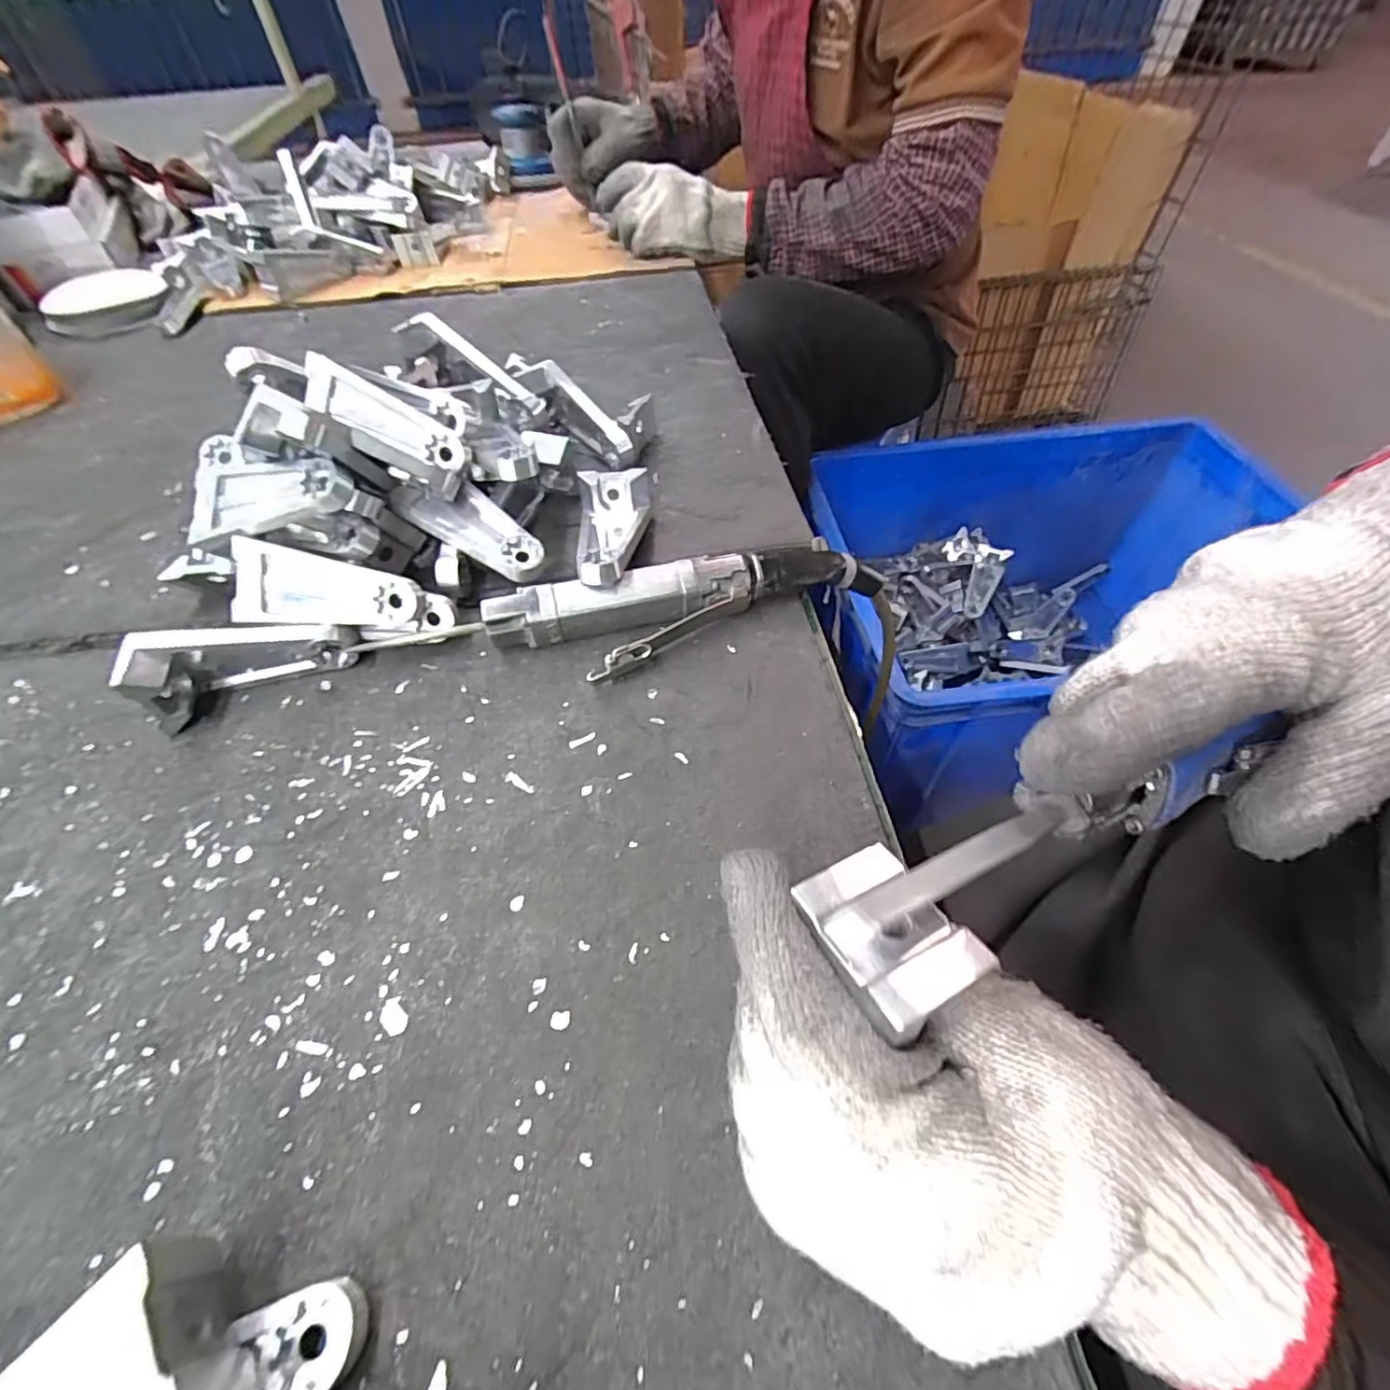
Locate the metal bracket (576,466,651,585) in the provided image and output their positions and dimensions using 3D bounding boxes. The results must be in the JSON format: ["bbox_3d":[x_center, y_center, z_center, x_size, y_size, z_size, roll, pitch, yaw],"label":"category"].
[{"bbox_3d":[-0.047,-0.093,0.358,0.042,0.033,0.094,-4,53,-1],"label":"metal bracket"}]

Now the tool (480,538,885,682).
[{"bbox_3d":[0.001,-0.052,0.336,0.218,0.031,0.054,-17,54,-10],"label":"tool"}]

